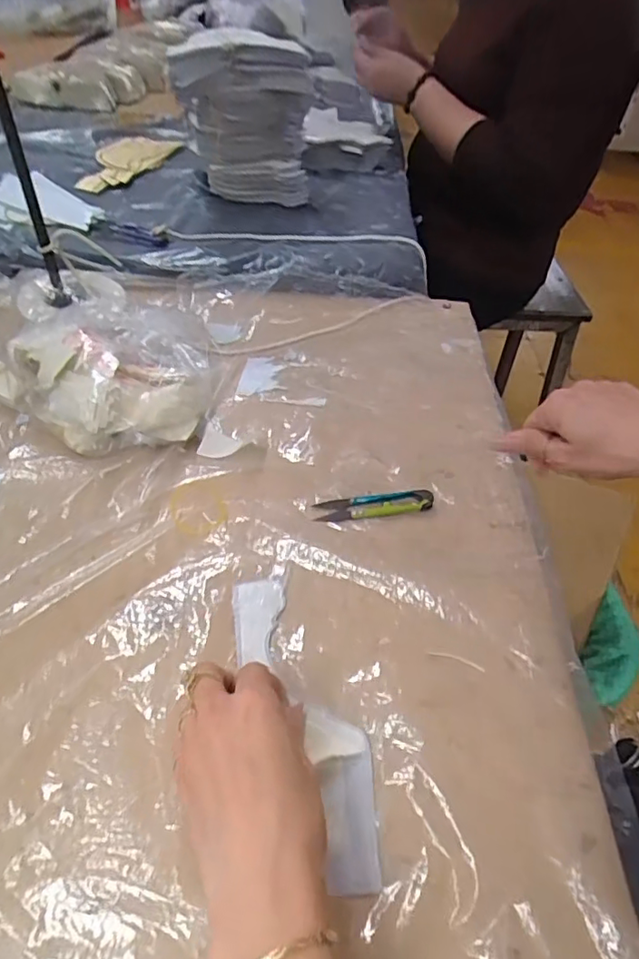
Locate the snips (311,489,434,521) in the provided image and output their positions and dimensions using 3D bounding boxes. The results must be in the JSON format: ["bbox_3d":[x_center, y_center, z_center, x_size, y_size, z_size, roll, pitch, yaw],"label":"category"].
[{"bbox_3d":[0.045,0.020,0.466,0.095,0.007,0.024,-4,49,-8],"label":"snips"}]

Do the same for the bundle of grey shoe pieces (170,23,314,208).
[{"bbox_3d":[-0.097,-0.469,0.754,0.162,0.175,0.110,0,48,-5],"label":"bundle of grey shoe pieces"}]

